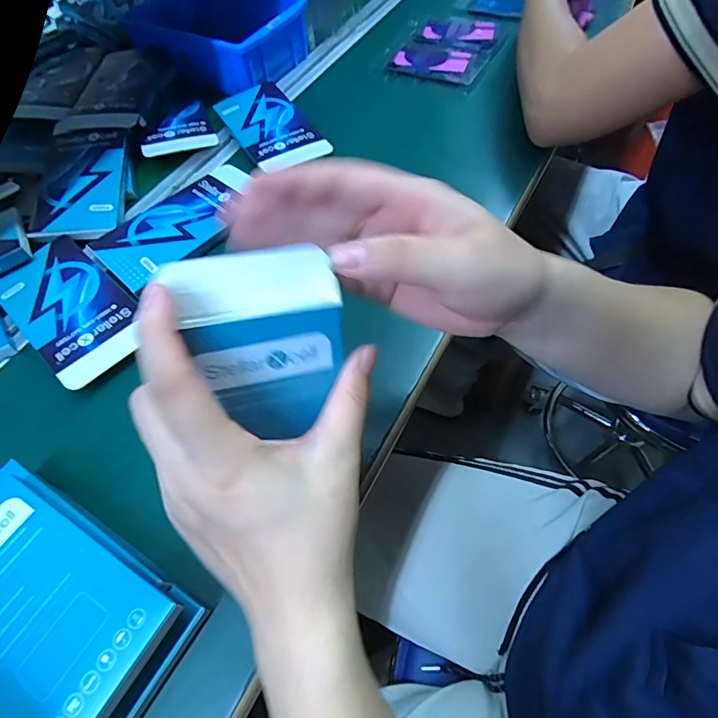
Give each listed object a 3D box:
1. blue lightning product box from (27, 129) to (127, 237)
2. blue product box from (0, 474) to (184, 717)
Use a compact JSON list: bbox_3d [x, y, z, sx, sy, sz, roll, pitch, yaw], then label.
[{"bbox_3d":[-0.272,-0.174,0.432,0.077,0.015,0.126,-7,60,-2],"label":"blue lightning product box"},{"bbox_3d":[-0.170,0.123,0.229,0.142,0.014,0.078,26,63,18],"label":"blue product box"}]

